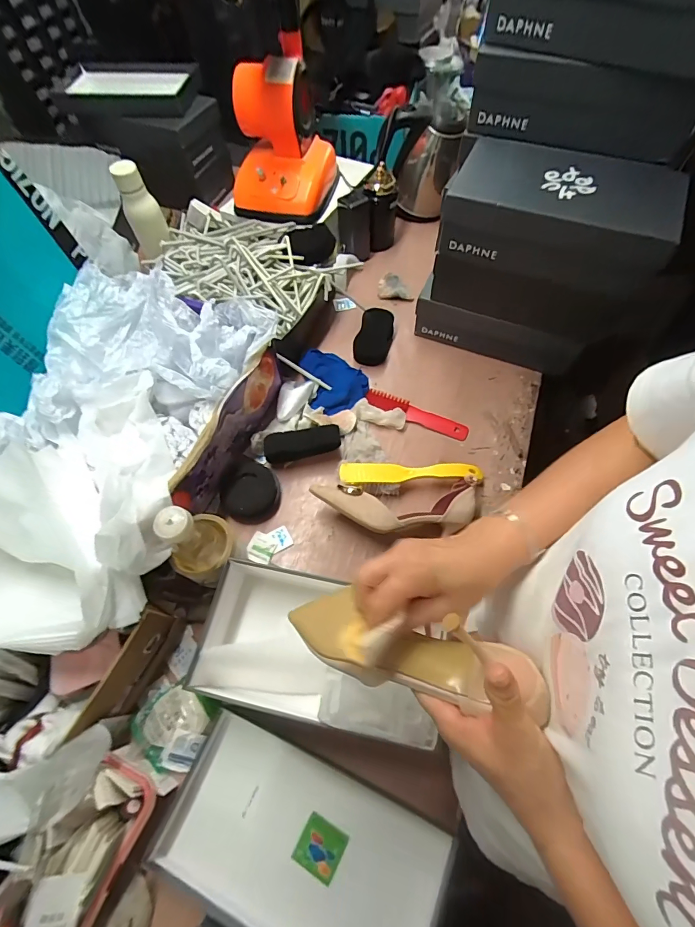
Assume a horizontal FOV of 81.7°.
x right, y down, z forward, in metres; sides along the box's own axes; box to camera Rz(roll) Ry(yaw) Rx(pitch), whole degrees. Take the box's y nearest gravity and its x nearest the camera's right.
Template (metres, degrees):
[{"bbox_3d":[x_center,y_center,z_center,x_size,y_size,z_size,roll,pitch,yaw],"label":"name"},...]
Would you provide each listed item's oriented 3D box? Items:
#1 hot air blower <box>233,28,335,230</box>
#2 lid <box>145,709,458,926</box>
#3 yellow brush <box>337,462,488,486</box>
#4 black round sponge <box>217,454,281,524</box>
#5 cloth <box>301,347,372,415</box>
[{"bbox_3d":[-0.130,-0.620,0.764,0.178,0.197,0.190,9,63,7],"label":"hot air blower"},{"bbox_3d":[-0.050,0.428,0.447,0.303,0.032,0.160,21,65,12],"label":"lid"},{"bbox_3d":[0.102,0.016,0.655,0.224,0.034,0.040,-5,62,0],"label":"yellow brush"},{"bbox_3d":[-0.160,0.044,0.654,0.104,0.036,0.097,35,69,18],"label":"black round sponge"},{"bbox_3d":[-0.022,-0.159,0.755,0.110,0.035,0.140,-14,63,-5],"label":"cloth"}]

